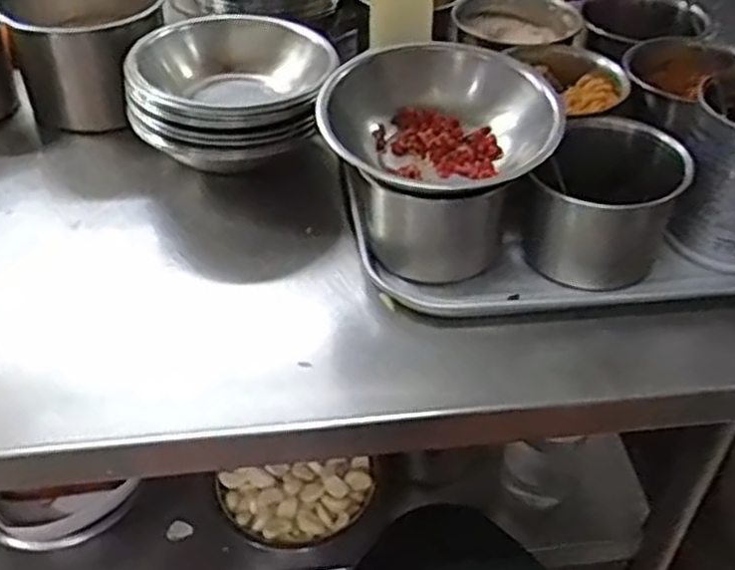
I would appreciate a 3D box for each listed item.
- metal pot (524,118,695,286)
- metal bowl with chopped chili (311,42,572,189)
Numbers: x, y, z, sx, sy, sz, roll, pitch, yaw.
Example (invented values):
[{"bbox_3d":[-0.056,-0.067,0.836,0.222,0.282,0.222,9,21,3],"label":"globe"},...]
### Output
[{"bbox_3d":[0.173,-0.060,0.588,0.105,0.083,0.105,0,43,0],"label":"metal pot"},{"bbox_3d":[0.055,-0.114,0.557,0.153,0.071,0.140,0,43,0],"label":"metal bowl with chopped chili"}]

